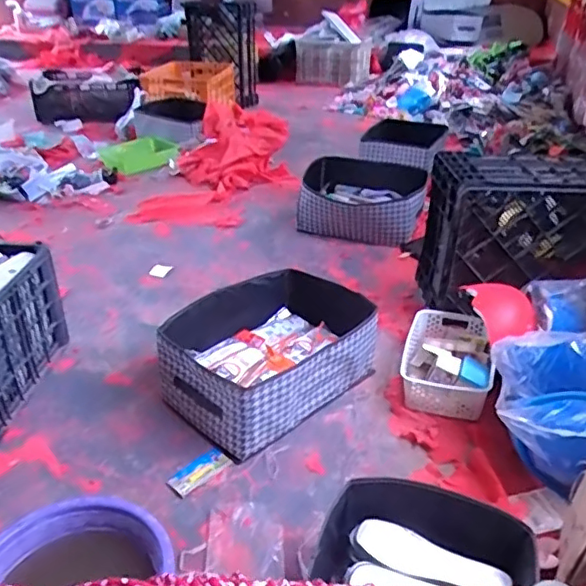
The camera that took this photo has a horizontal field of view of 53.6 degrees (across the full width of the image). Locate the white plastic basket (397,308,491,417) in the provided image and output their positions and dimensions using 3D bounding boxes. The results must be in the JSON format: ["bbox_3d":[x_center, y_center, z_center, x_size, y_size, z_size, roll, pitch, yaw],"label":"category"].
[{"bbox_3d":[0.361,0.153,1.354,0.194,0.087,0.300,8,33,15],"label":"white plastic basket"}]

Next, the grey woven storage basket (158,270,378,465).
[{"bbox_3d":[-0.045,0.131,1.312,0.328,0.179,0.460,27,41,37],"label":"grey woven storage basket"}]

